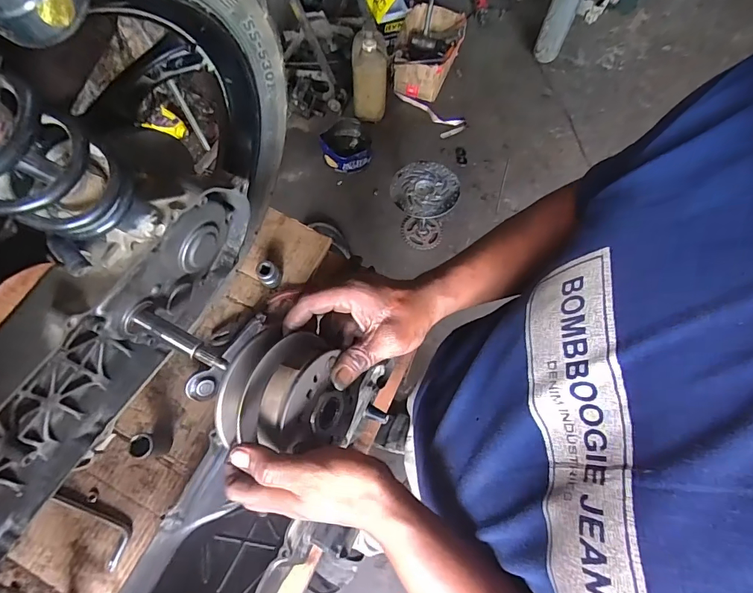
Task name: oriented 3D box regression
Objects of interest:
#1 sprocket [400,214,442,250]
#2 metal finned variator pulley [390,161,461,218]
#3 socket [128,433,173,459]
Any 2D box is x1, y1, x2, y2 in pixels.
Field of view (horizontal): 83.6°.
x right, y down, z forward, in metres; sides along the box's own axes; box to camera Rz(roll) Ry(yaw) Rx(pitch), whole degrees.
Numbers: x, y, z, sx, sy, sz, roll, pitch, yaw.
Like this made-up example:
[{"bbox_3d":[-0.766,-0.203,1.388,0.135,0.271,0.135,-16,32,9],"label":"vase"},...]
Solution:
[{"bbox_3d":[0.159,-0.227,1.511,0.147,0.022,0.125,8,71,8],"label":"sprocket"},{"bbox_3d":[0.145,-0.330,1.292,0.202,0.030,0.192,-29,68,-5],"label":"metal finned variator pulley"},{"bbox_3d":[-0.286,0.190,0.536,0.025,0.064,0.030,1,68,-2],"label":"socket"}]

